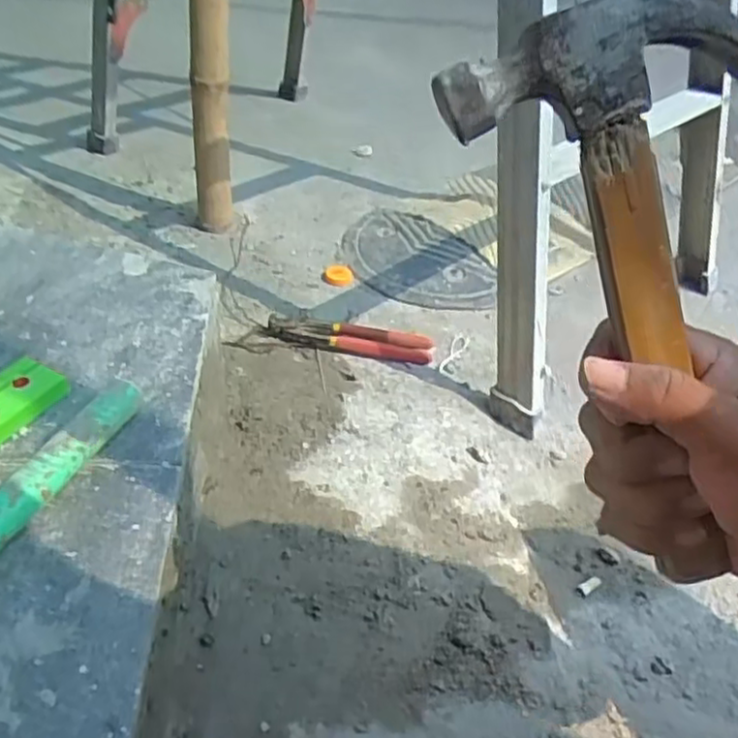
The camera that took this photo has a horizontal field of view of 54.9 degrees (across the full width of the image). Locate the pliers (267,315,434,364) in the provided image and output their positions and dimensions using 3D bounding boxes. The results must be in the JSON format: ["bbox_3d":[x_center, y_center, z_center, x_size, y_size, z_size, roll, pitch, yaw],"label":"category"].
[{"bbox_3d":[-0.026,-0.044,0.964,0.219,0.020,0.052,10,40,6],"label":"pliers"}]

